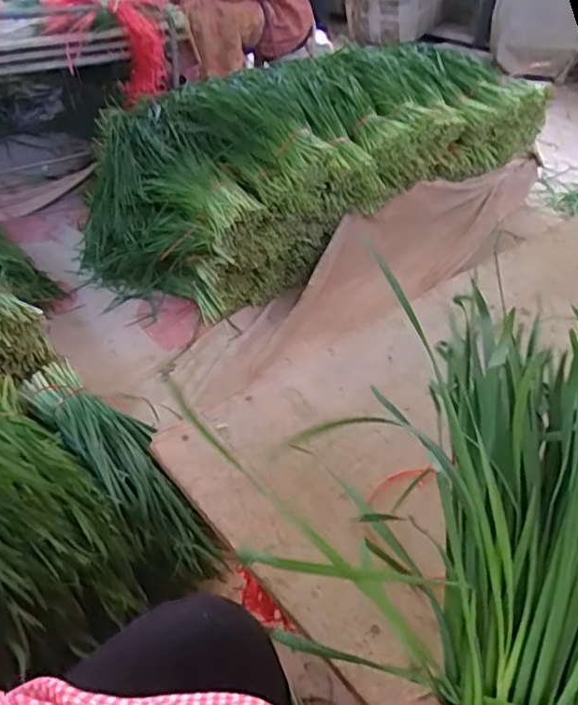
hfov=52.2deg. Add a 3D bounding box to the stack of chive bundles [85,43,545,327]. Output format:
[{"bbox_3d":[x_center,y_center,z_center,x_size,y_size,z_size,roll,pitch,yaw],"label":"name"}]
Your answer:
[{"bbox_3d":[0.061,-0.495,1.448,1.215,0.392,0.540,-23,44,-7],"label":"stack of chive bundles"}]

